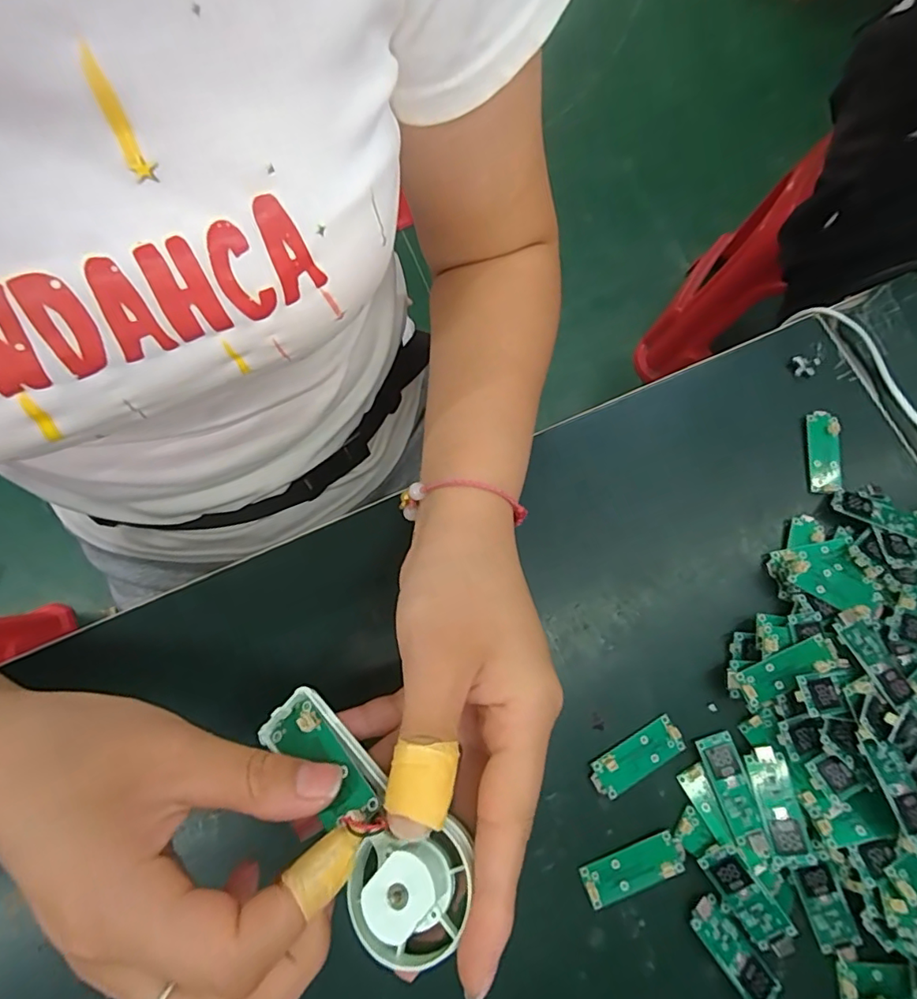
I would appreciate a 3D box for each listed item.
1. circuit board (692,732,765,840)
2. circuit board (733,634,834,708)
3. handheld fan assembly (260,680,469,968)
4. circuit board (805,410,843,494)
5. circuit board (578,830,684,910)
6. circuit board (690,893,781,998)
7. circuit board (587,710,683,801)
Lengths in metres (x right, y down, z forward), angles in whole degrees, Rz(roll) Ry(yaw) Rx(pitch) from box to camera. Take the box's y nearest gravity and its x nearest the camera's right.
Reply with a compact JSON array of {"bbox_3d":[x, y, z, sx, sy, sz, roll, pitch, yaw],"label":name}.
[{"bbox_3d":[0.135,0.140,0.259,0.018,0.006,0.043,-14,76,-6],"label":"circuit board"},{"bbox_3d":[0.165,0.087,0.265,0.047,0.010,0.019,-27,76,5],"label":"circuit board"},{"bbox_3d":[-0.030,0.097,0.169,0.035,0.015,0.092,-44,48,-12],"label":"handheld fan assembly"},{"bbox_3d":[0.218,-0.029,0.312,0.016,0.004,0.050,1,77,20],"label":"circuit board"},{"bbox_3d":[0.084,0.179,0.252,0.047,0.004,0.019,-20,77,-7],"label":"circuit board"},{"bbox_3d":[0.128,0.211,0.244,0.018,0.007,0.048,-35,79,-10],"label":"circuit board"},{"bbox_3d":[0.091,0.131,0.265,0.050,0.004,0.020,-28,78,-9],"label":"circuit board"}]

